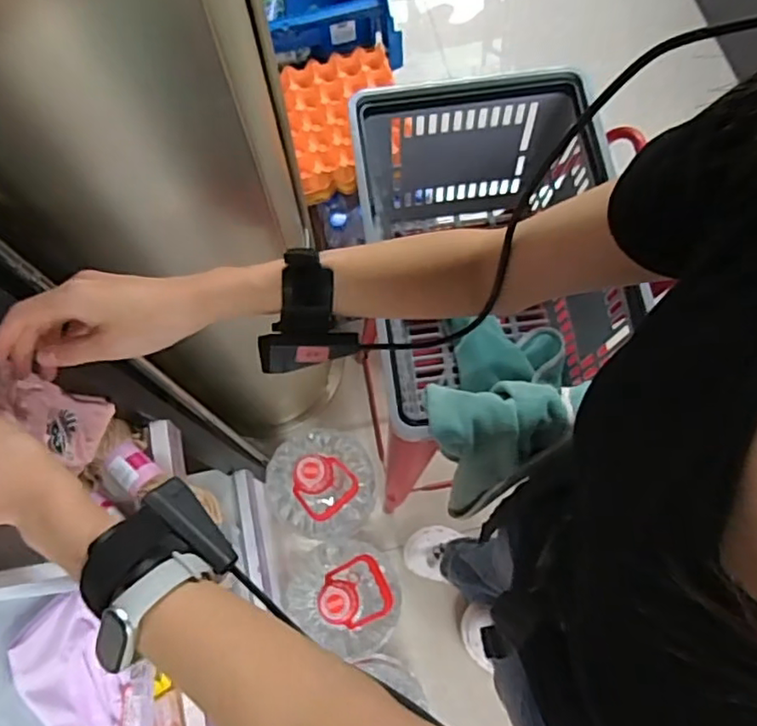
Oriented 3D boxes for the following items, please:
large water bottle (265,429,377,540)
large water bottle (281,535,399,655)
[{"bbox_3d":[-0.116,0.253,1.207,0.199,0.349,0.175,13,72,5],"label":"large water bottle"},{"bbox_3d":[-0.050,0.434,1.159,0.196,0.370,0.184,33,75,11],"label":"large water bottle"}]

